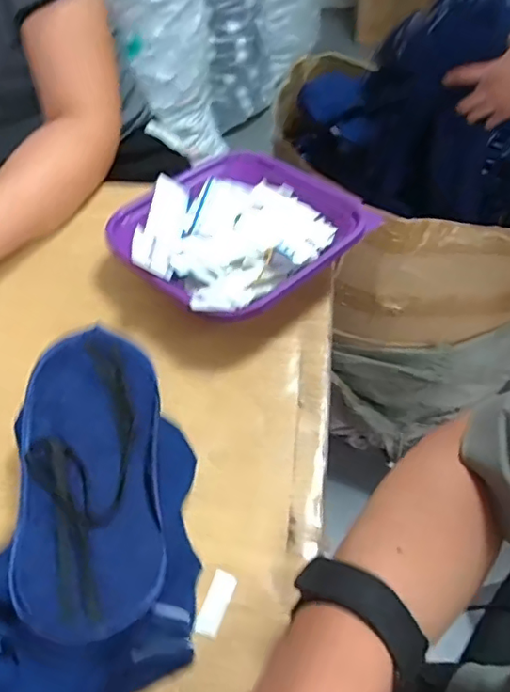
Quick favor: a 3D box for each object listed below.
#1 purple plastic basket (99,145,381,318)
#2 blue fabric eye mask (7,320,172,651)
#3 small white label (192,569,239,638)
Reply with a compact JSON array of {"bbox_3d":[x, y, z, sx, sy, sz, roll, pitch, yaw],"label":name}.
[{"bbox_3d":[-0.015,-0.096,0.499,0.183,0.049,0.189,34,60,26],"label":"purple plastic basket"},{"bbox_3d":[-0.097,0.073,0.330,0.083,0.039,0.173,-7,51,-2],"label":"blue fabric eye mask"},{"bbox_3d":[-0.022,0.149,0.326,0.014,0.004,0.035,15,54,15],"label":"small white label"}]

